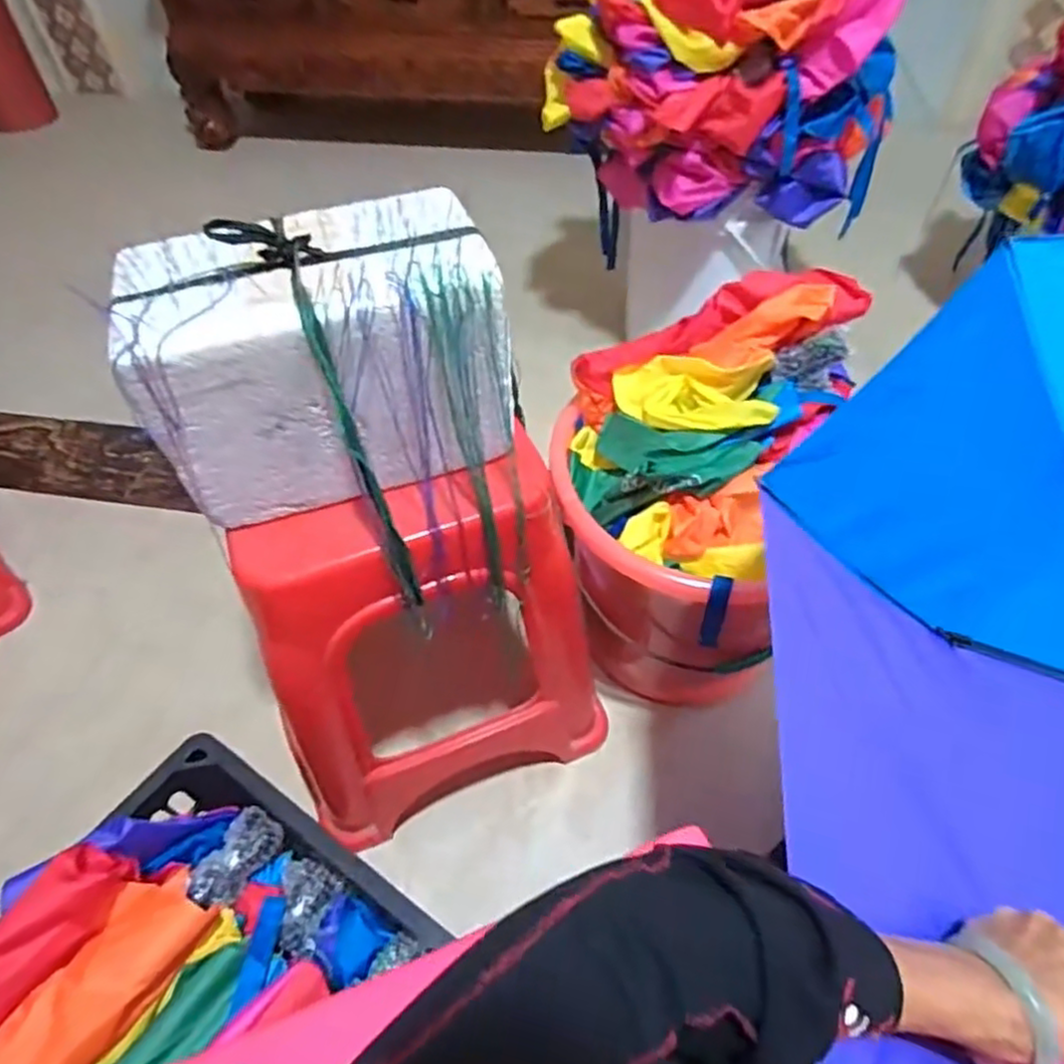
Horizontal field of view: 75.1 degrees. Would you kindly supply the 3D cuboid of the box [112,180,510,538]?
[{"bbox_3d":[-0.160,-0.134,0.575,0.278,0.187,0.176,-13,51,-9],"label":"box"}]

